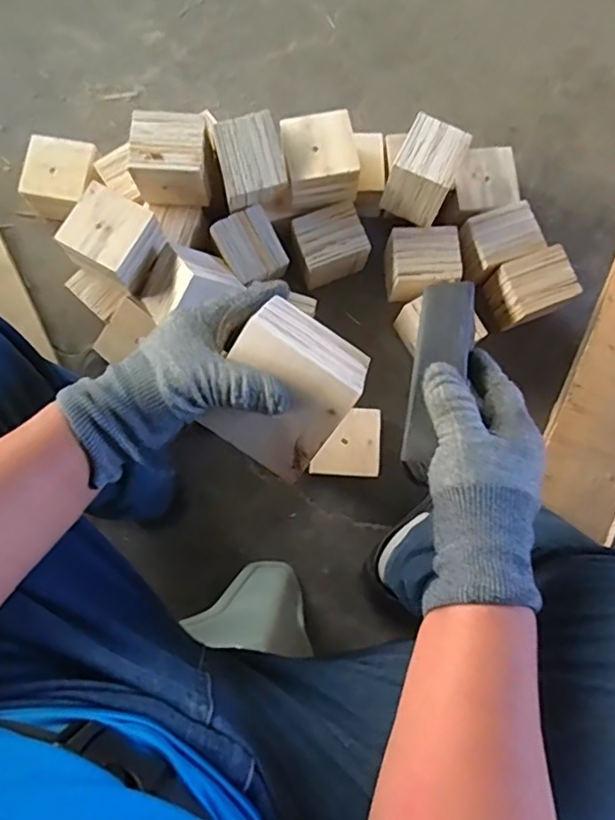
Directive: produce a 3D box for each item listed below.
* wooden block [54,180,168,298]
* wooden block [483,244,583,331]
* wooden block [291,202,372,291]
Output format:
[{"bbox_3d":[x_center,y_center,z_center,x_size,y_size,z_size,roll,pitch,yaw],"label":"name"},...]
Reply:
[{"bbox_3d":[-0.253,-0.223,0.757,0.102,0.069,0.098,29,84,4],"label":"wooden block"},{"bbox_3d":[0.328,-0.176,0.859,0.101,0.093,0.083,-20,81,-3],"label":"wooden block"},{"bbox_3d":[0.031,-0.239,0.841,0.098,0.068,0.084,-20,83,-3],"label":"wooden block"}]

